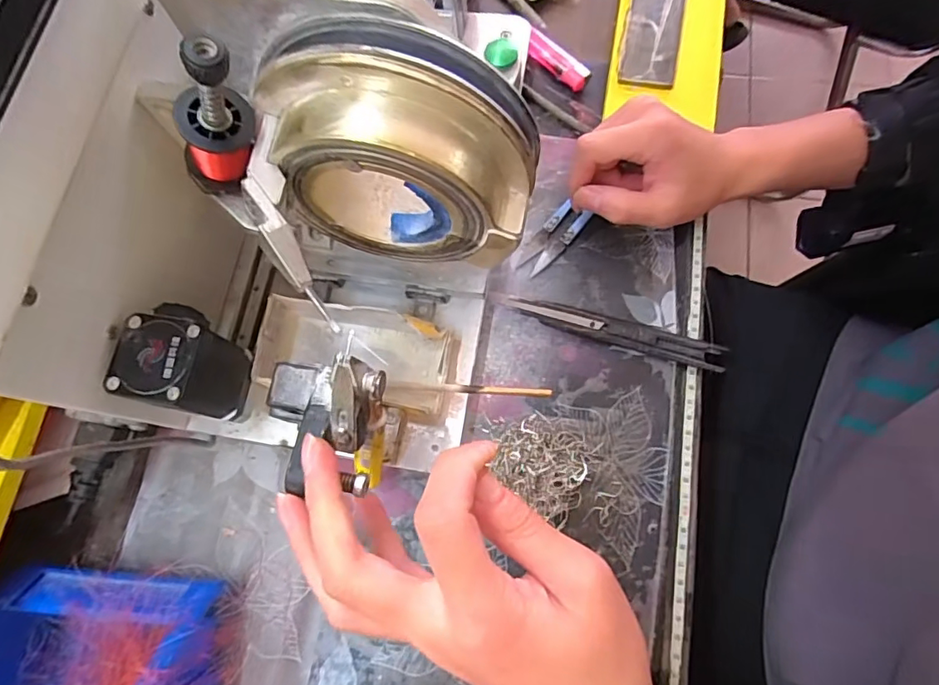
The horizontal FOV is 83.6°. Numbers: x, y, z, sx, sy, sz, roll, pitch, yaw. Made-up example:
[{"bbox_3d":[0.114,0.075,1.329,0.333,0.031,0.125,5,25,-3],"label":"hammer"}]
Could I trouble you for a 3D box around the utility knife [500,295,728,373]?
[{"bbox_3d":[0.095,-0.009,0.355,0.146,0.014,0.019,17,75,7],"label":"utility knife"}]

